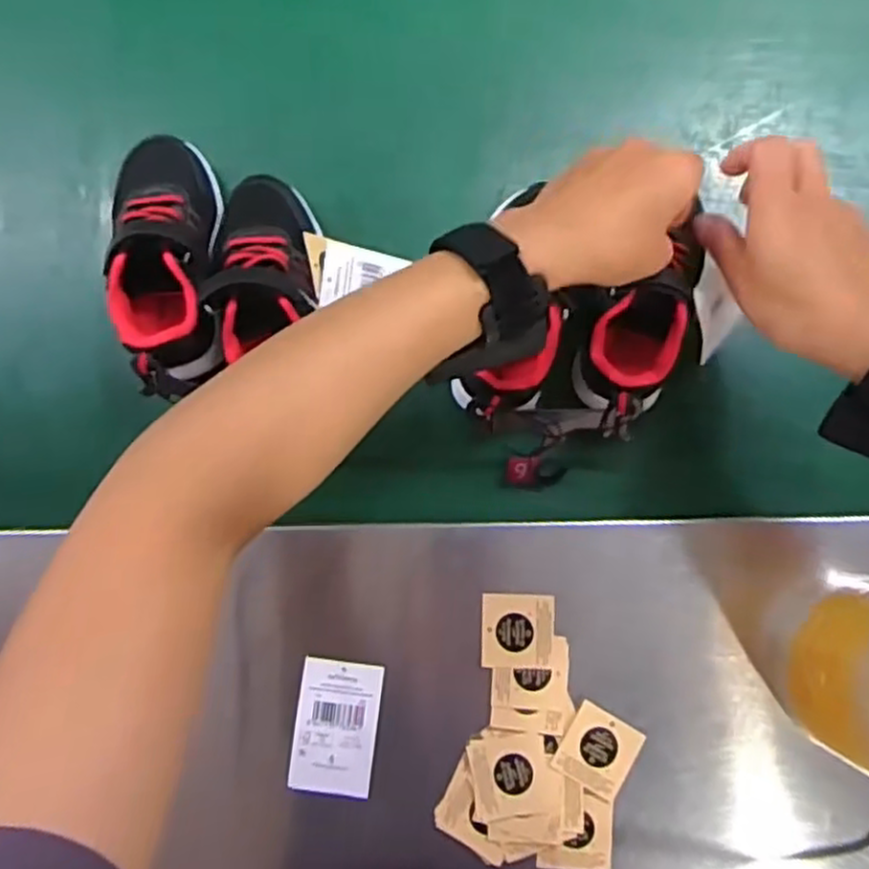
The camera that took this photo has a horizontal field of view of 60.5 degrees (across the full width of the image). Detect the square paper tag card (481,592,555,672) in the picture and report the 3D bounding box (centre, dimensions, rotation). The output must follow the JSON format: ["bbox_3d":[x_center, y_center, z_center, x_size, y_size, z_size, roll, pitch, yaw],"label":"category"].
[{"bbox_3d":[0.052,0.122,0.459,0.044,0.004,0.045,2,79,3],"label":"square paper tag card"}]

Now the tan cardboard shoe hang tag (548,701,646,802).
[{"bbox_3d":[0.099,0.191,0.451,0.043,0.004,0.045,31,80,2],"label":"tan cardboard shoe hang tag"}]

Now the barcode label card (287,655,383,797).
[{"bbox_3d":[-0.060,0.180,0.456,0.050,0.005,0.079,7,84,-1],"label":"barcode label card"}]

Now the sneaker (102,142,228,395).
[{"bbox_3d":[-0.169,-0.106,0.466,0.061,0.060,0.166,-8,85,-3],"label":"sneaker"}]

